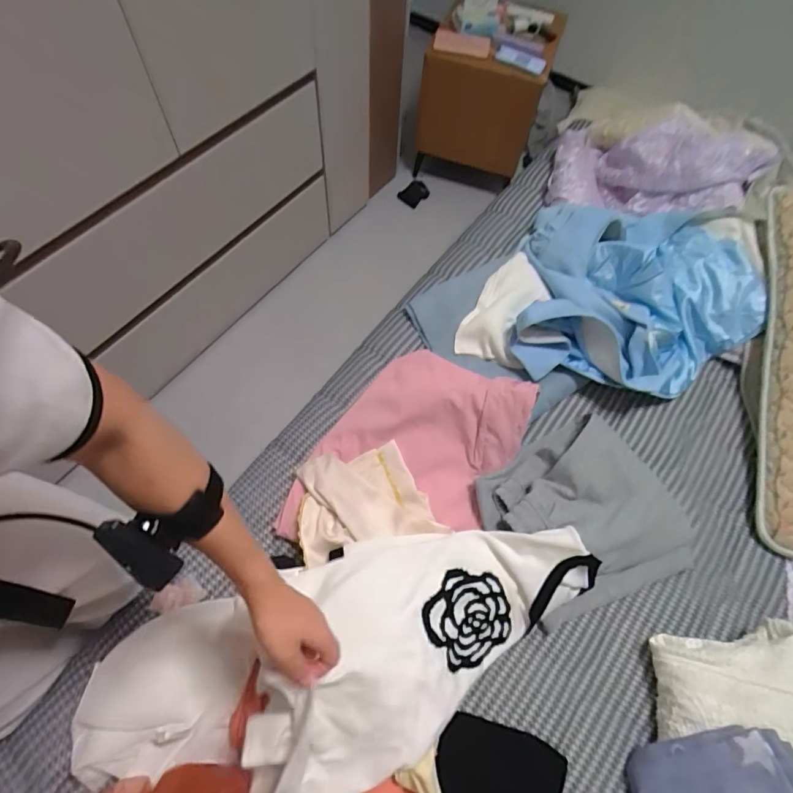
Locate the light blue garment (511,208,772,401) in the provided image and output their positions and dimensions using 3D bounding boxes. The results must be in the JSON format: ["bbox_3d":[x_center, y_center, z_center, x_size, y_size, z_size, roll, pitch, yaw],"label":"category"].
[{"bbox_3d":[0.458,-0.200,0.877,0.437,0.120,0.413,11,62,2],"label":"light blue garment"}]

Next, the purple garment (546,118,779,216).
[{"bbox_3d":[0.552,-0.490,0.970,0.427,0.116,0.211,11,61,25],"label":"purple garment"}]

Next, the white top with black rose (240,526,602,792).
[{"bbox_3d":[0.025,0.294,0.588,0.495,0.128,0.244,-25,66,-15],"label":"white top with black rose"}]

